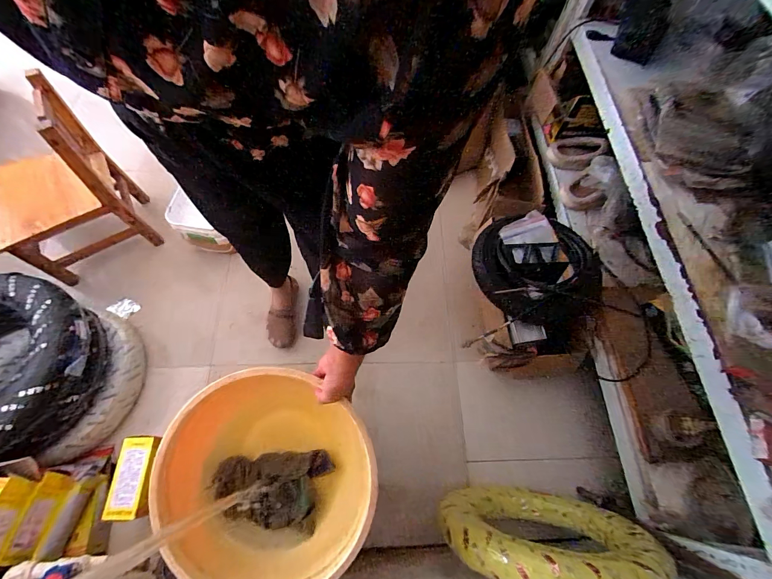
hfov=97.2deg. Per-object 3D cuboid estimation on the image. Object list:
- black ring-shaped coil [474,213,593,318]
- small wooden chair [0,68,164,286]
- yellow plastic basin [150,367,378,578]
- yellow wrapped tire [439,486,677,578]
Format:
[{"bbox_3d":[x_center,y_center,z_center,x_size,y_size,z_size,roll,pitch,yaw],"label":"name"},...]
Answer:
[{"bbox_3d":[0.424,-0.080,1.028,0.317,0.089,0.344,23,86,24],"label":"black ring-shaped coil"},{"bbox_3d":[-1.028,-0.302,1.065,0.358,0.473,0.315,-30,71,-13],"label":"small wooden chair"},{"bbox_3d":[-0.217,0.350,0.638,0.385,0.206,0.358,0,67,-1],"label":"yellow plastic basin"},{"bbox_3d":[0.345,0.553,0.782,0.433,0.466,0.102,3,67,0],"label":"yellow wrapped tire"}]

